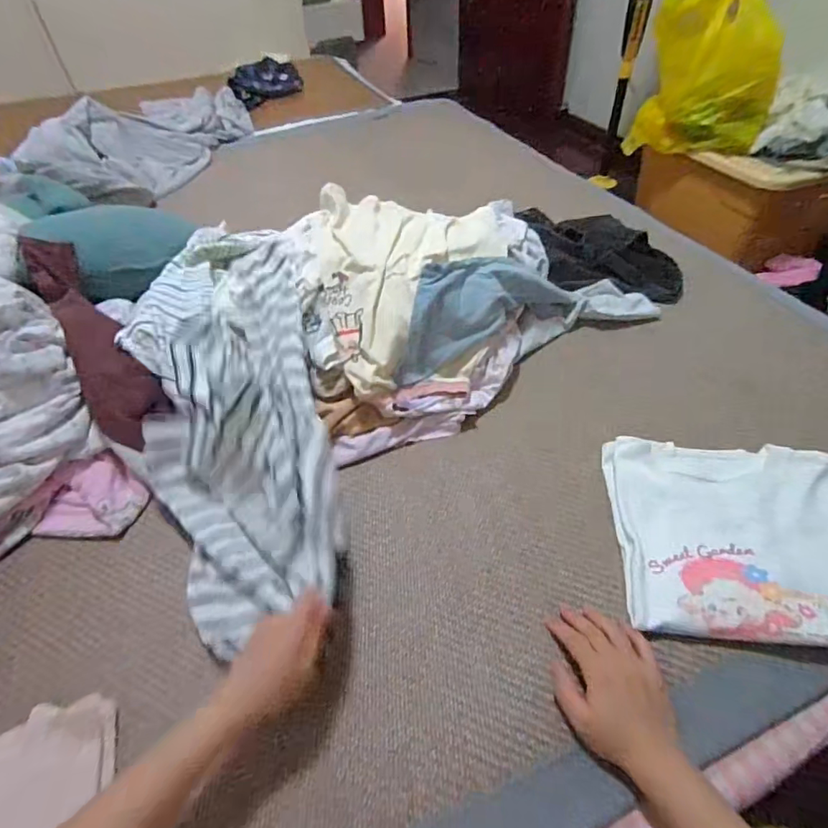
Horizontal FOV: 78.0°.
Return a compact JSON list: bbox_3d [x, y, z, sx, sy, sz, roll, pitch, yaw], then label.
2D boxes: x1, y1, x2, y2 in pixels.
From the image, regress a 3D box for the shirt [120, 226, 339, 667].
[{"bbox_3d":[-0.237,-0.042,0.658,0.227,0.116,0.596,-17,58,-12],"label":"shirt"}]

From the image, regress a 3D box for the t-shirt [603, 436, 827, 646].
[{"bbox_3d":[0.352,0.127,0.551,0.248,0.023,0.234,4,46,8],"label":"t-shirt"}]

